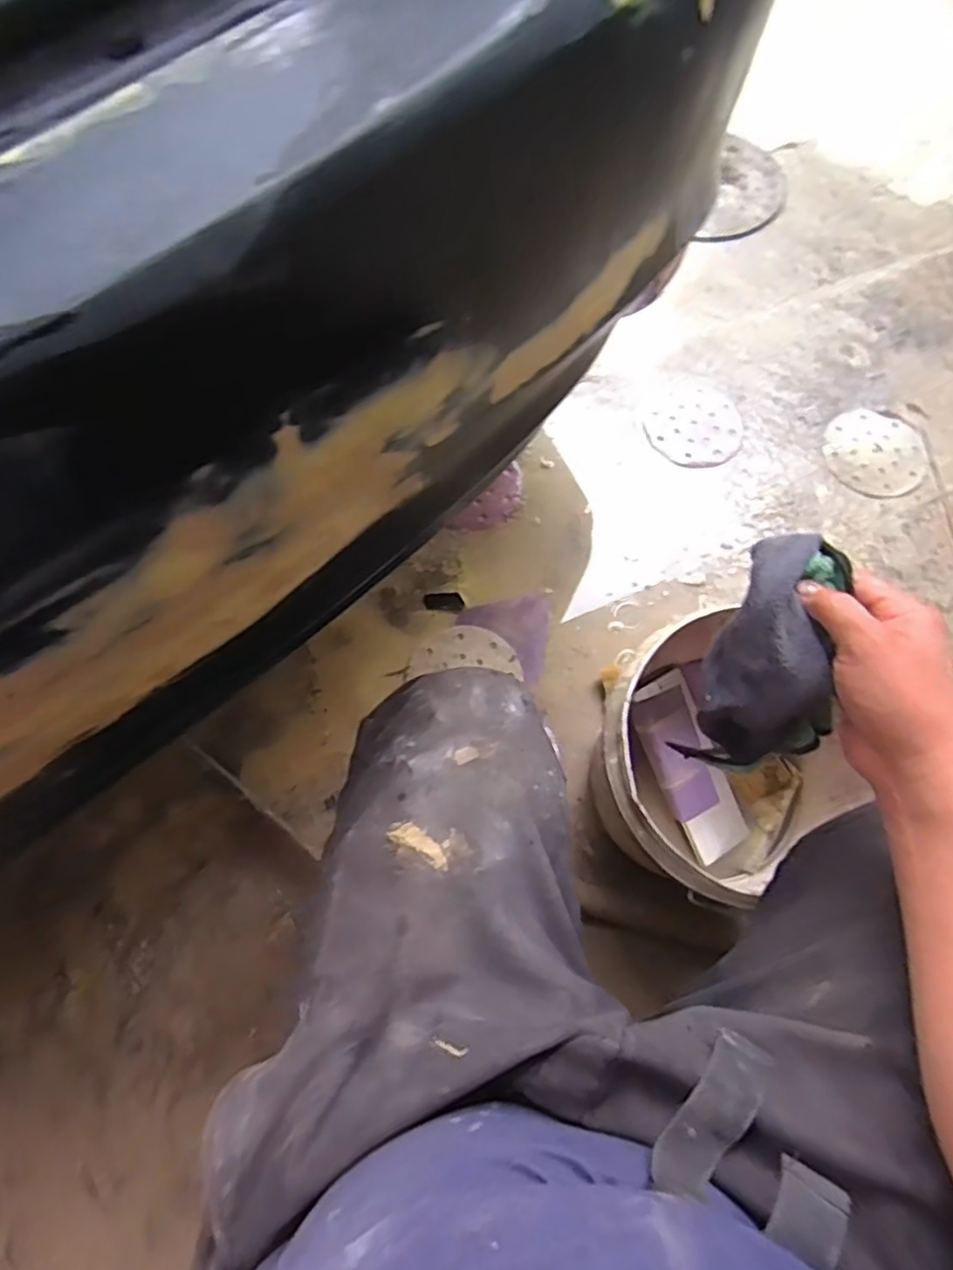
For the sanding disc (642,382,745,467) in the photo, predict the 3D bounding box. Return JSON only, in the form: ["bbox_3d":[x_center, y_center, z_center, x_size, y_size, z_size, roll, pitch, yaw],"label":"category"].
[{"bbox_3d":[0.326,-0.310,1.004,0.140,0.006,0.132,1,71,-2],"label":"sanding disc"}]

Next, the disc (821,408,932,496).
[{"bbox_3d":[0.582,-0.267,0.991,0.147,0.010,0.142,-1,71,4],"label":"disc"}]

